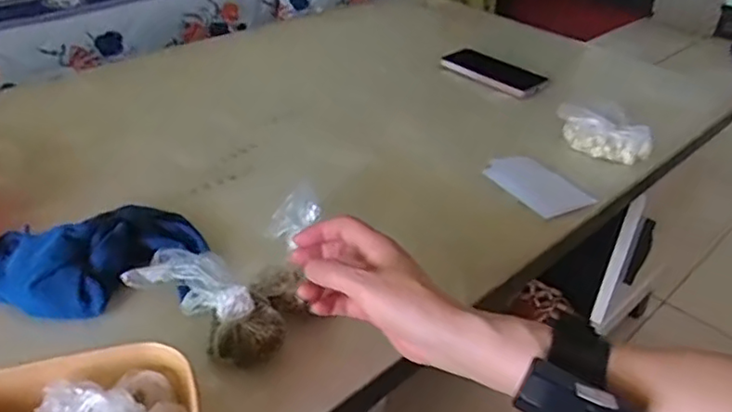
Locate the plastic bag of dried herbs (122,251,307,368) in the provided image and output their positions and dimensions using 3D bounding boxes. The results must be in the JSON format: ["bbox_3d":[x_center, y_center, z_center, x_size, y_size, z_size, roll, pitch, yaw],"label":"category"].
[{"bbox_3d":[-0.114,0.071,0.519,0.121,0.069,0.093,17,37,19],"label":"plastic bag of dried herbs"}]

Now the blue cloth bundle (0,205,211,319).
[{"bbox_3d":[-0.240,0.038,0.560,0.184,0.043,0.126,-15,39,-24],"label":"blue cloth bundle"}]

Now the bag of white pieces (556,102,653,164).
[{"bbox_3d":[0.320,-0.095,0.853,0.127,0.060,0.042,10,35,9],"label":"bag of white pieces"}]

